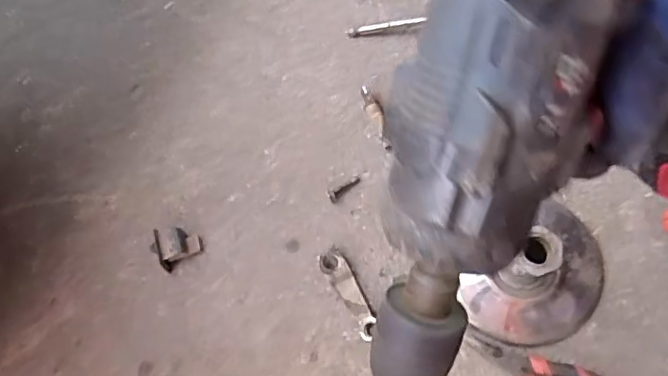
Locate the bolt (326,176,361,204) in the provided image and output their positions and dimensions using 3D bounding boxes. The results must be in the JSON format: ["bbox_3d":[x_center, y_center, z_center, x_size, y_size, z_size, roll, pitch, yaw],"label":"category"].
[{"bbox_3d":[0.009,-0.001,0.582,0.036,0.008,0.013,-37,71,-7],"label":"bolt"}]

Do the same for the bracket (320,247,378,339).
[{"bbox_3d":[0.016,0.096,0.545,0.024,0.017,0.085,-31,70,-5],"label":"bracket"}]

